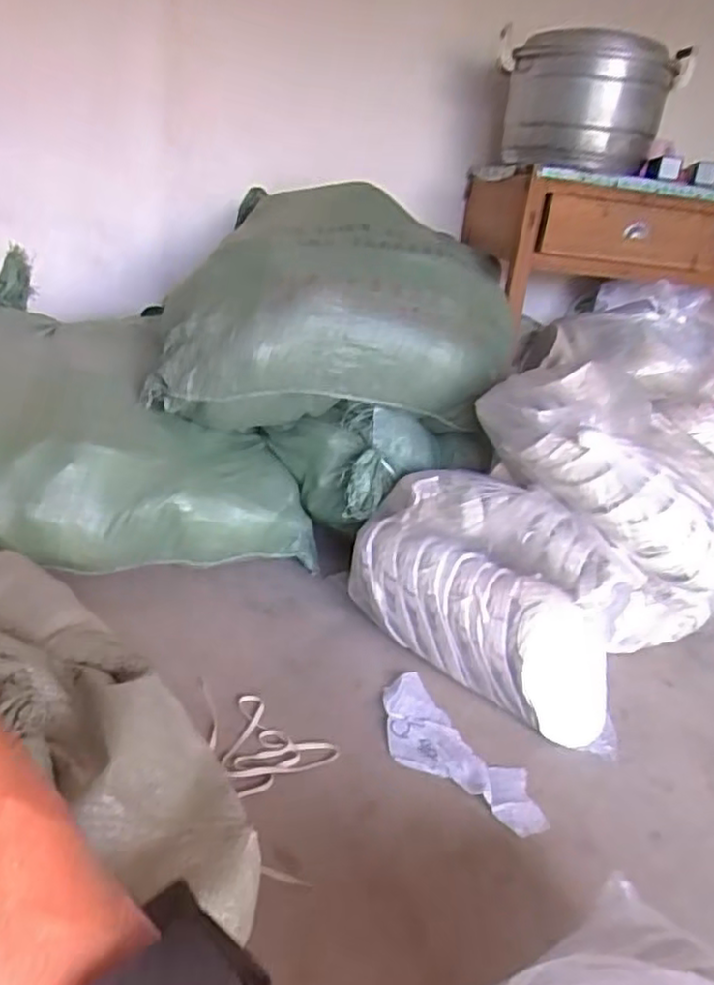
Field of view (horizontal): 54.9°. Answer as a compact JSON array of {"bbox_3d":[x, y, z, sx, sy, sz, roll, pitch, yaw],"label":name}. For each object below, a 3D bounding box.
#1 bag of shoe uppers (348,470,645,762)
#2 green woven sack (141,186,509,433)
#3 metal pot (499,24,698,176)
[{"bbox_3d":[0.209,0.163,1.118,0.487,0.302,0.198,22,28,31],"label":"bag of shoe uppers"},{"bbox_3d":[-0.073,-0.392,1.476,0.682,0.416,0.524,2,24,-12],"label":"green woven sack"},{"bbox_3d":[0.496,-0.837,1.498,0.426,0.248,0.361,15,25,17],"label":"metal pot"}]

